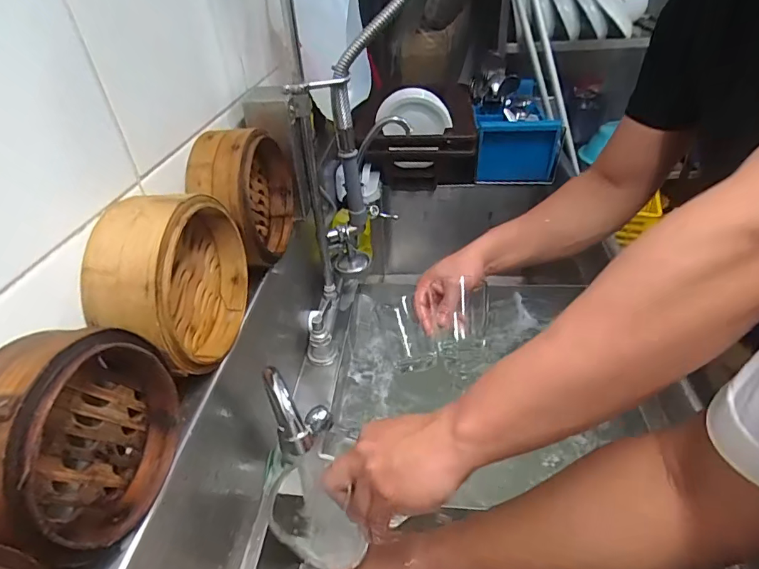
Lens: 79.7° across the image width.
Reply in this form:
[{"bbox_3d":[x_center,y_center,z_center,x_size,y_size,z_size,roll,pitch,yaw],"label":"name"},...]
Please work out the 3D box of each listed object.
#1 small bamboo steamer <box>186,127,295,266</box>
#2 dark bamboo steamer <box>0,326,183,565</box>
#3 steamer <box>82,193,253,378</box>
[{"bbox_3d":[-0.163,-0.109,0.559,0.069,0.151,0.168,0,38,6],"label":"small bamboo steamer"},{"bbox_3d":[-0.206,0.102,0.310,0.071,0.135,0.146,0,38,7],"label":"dark bamboo steamer"},{"bbox_3d":[-0.188,-0.002,0.426,0.070,0.157,0.163,1,38,8],"label":"steamer"}]

